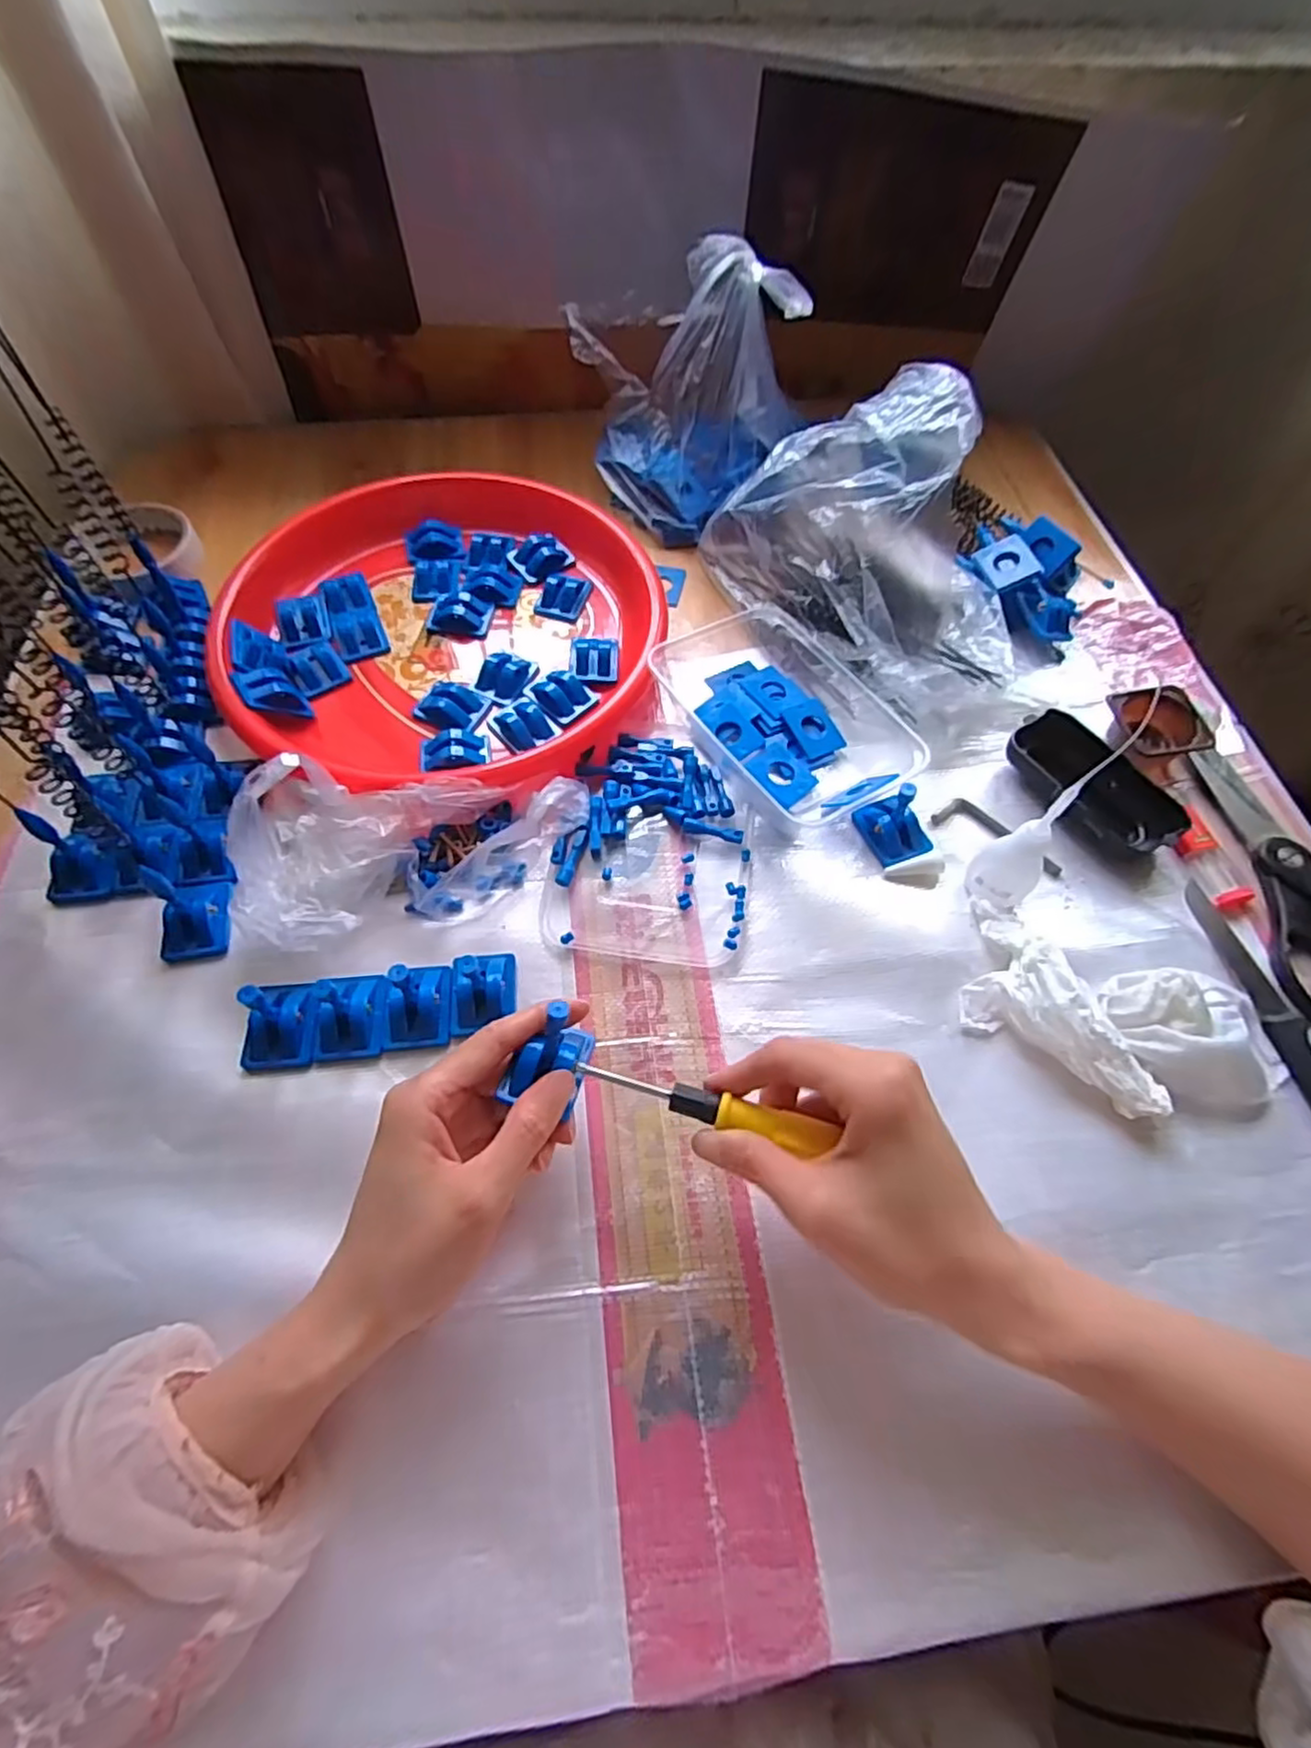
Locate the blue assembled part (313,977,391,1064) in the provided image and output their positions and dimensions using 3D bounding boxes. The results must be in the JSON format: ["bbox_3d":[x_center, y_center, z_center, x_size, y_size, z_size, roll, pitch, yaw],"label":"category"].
[{"bbox_3d":[-0.159,0.068,0.358,0.036,0.041,0.043,-2,61,-3],"label":"blue assembled part"}]

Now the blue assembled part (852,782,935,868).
[{"bbox_3d":[0.145,-0.033,0.419,0.031,0.042,0.042,-21,66,-13],"label":"blue assembled part"}]

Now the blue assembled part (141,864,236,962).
[{"bbox_3d":[-0.253,0.017,0.375,0.032,0.044,0.044,-6,61,-5],"label":"blue assembled part"}]

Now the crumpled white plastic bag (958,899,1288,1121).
[{"bbox_3d":[0.244,0.075,0.365,0.159,0.029,0.088,24,64,9],"label":"crumpled white plastic bag"}]

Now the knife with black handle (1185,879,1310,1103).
[{"bbox_3d":[0.344,0.084,0.385,0.023,0.007,0.177,-10,64,-8],"label":"knife with black handle"}]

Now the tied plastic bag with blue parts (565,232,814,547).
[{"bbox_3d":[0.023,-0.362,0.530,0.170,0.147,0.139,-1,61,-2],"label":"tied plastic bag with blue parts"}]

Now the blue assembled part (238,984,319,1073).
[{"bbox_3d":[-0.190,0.073,0.349,0.034,0.038,0.039,-1,60,-2],"label":"blue assembled part"}]

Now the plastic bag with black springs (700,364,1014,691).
[{"bbox_3d":[0.153,-0.230,0.468,0.136,0.123,0.226,-41,72,-20],"label":"plastic bag with black springs"}]

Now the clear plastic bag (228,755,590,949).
[{"bbox_3d":[-0.132,-0.027,0.391,0.181,0.065,0.104,-9,61,-7],"label":"clear plastic bag"}]

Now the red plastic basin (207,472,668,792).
[{"bbox_3d":[-0.148,-0.181,0.491,0.281,0.054,0.302,1,60,-1],"label":"red plastic basin"}]

